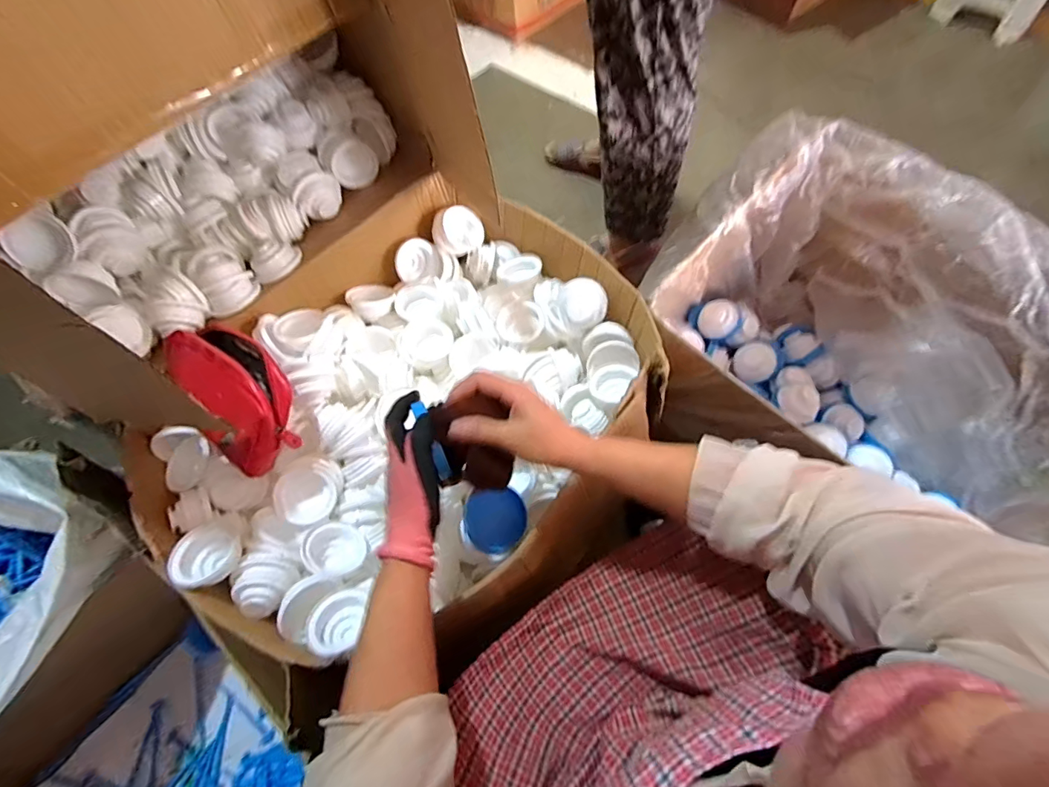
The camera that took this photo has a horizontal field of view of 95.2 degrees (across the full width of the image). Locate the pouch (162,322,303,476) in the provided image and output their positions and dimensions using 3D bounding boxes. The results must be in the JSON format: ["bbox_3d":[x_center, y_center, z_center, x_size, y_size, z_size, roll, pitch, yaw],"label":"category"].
[{"bbox_3d":[-0.355,0.003,0.590,0.121,0.084,0.179,-39,70,-15],"label":"pouch"}]

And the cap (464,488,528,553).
[{"bbox_3d":[-0.035,0.157,0.598,0.077,0.015,0.076,2,63,-13],"label":"cap"}]

